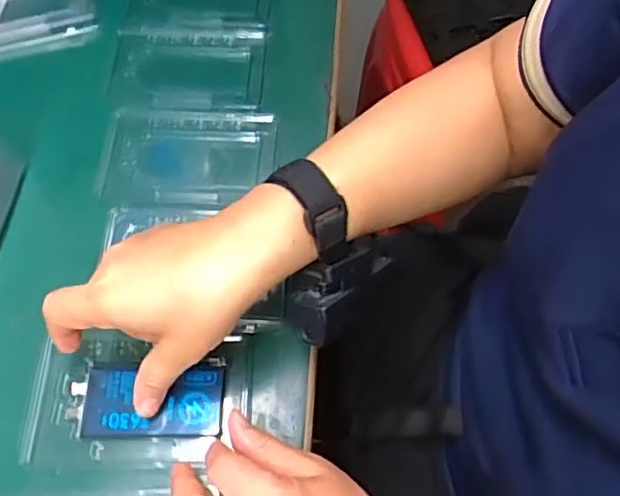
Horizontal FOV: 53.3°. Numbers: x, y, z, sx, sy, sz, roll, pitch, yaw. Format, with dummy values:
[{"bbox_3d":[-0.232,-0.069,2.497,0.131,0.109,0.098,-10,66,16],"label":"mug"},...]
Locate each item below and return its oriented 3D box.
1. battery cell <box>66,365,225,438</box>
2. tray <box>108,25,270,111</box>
[{"bbox_3d":[-0.101,0.094,0.380,0.093,0.007,0.043,0,62,1],"label":"battery cell"},{"bbox_3d":[-0.101,-0.150,0.515,0.123,0.010,0.091,2,62,3],"label":"tray"}]

